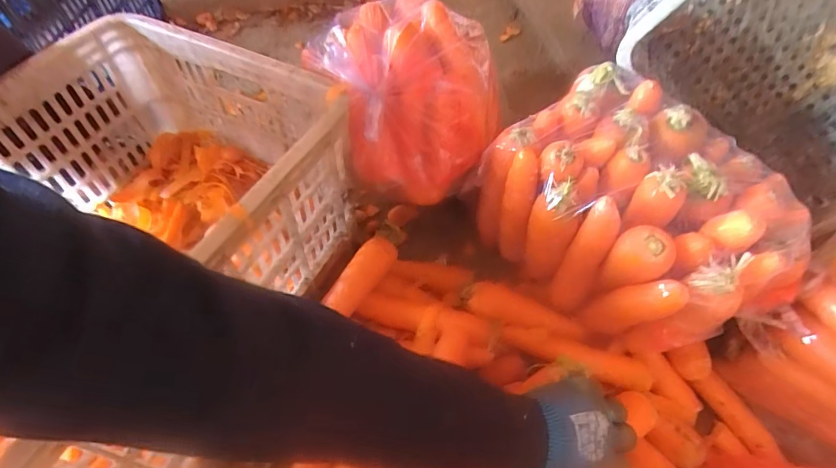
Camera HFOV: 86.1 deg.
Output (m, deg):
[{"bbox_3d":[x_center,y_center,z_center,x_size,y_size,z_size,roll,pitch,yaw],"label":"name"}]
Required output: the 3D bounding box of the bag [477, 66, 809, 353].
[{"bbox_3d":[0.250,-0.010,0.548,0.210,0.220,0.333,-37,64,-26],"label":"bag"}]

